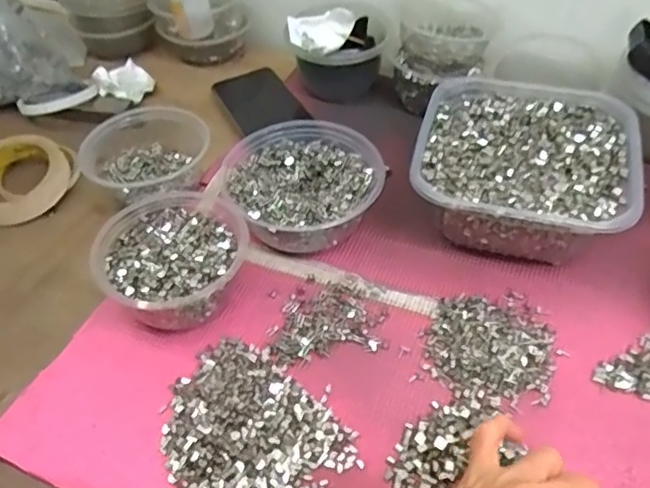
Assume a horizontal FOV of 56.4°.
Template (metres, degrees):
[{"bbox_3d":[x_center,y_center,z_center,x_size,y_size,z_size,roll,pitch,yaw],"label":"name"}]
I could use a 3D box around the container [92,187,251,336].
[{"bbox_3d":[-0.120,0.015,0.485,0.110,0.062,0.114,-1,48,1],"label":"container"}]

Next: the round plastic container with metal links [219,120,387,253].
[{"bbox_3d":[-0.019,-0.051,0.541,0.134,0.060,0.135,-1,48,1],"label":"round plastic container with metal links"}]

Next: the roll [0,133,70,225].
[{"bbox_3d":[-0.304,-0.066,0.600,0.104,0.034,0.092,-29,53,-23],"label":"roll"}]

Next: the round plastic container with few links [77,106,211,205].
[{"bbox_3d":[-0.167,-0.082,0.575,0.100,0.059,0.097,-1,48,1],"label":"round plastic container with few links"}]

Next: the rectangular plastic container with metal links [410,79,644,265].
[{"bbox_3d":[0.169,-0.061,0.530,0.170,0.078,0.176,11,49,12],"label":"rectangular plastic container with metal links"}]

